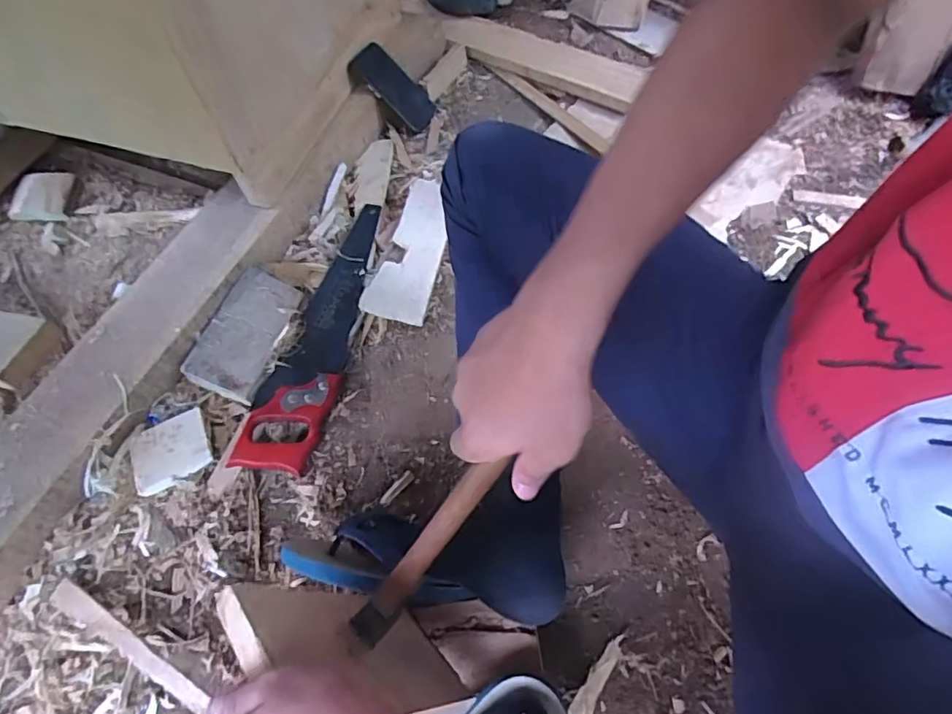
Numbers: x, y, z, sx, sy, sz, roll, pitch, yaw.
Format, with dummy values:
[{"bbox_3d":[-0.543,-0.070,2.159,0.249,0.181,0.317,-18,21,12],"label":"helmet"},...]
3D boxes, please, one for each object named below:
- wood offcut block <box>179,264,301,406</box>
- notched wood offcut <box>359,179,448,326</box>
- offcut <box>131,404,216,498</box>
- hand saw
[{"bbox_3d":[-0.298,-0.037,0.732,0.102,0.024,0.167,13,60,7],"label":"wood offcut block"},{"bbox_3d":[-0.087,-0.155,0.794,0.083,0.013,0.224,17,68,-7],"label":"notched wood offcut"},{"bbox_3d":[-0.365,0.111,0.679,0.087,0.021,0.080,-20,62,-12],"label":"offcut"},{"bbox_3d":[-0.197,-0.043,0.751,0.093,0.032,0.411,13,60,7],"label":"hand saw"}]

